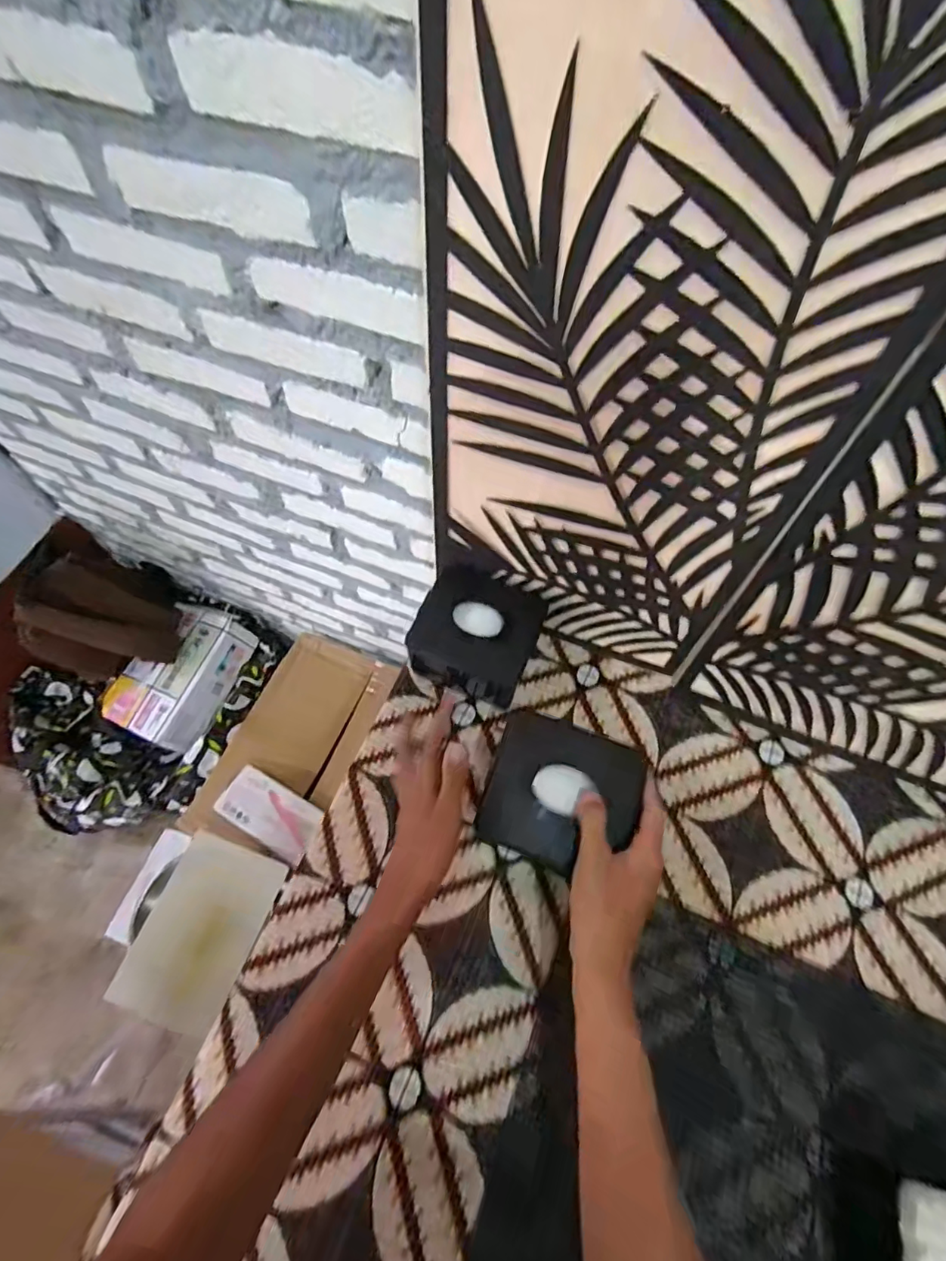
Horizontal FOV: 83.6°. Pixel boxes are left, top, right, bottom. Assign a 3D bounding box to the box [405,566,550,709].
[{"bbox_3d":[0.001,0.005,0.605,0.135,0.087,0.111,18,64,10],"label":"box"}]

